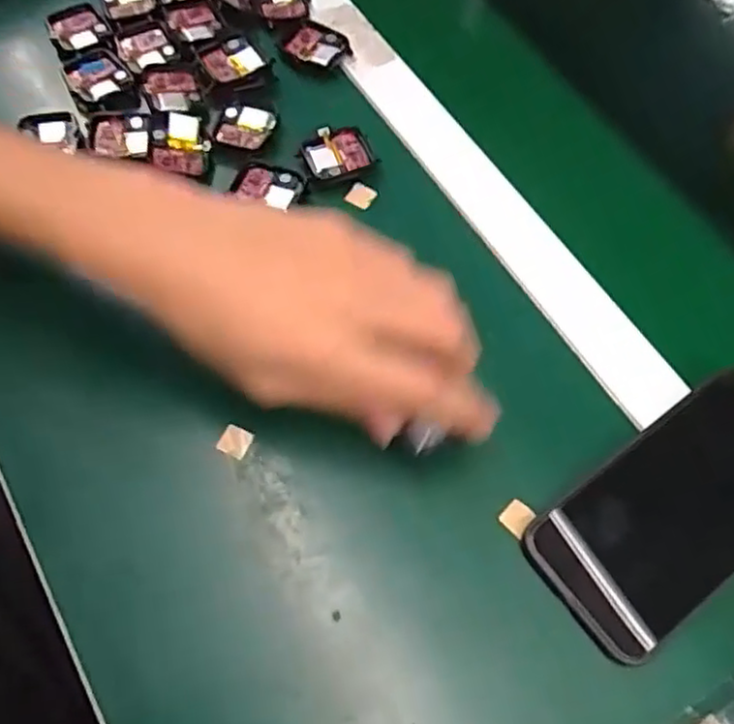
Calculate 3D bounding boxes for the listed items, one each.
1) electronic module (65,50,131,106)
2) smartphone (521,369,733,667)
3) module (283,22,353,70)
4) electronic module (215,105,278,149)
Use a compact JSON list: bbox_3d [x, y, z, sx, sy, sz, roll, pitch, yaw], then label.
[{"bbox_3d":[-0.183,-0.193,0.476,0.037,0.007,0.041,-22,67,-14],"label":"electronic module"},{"bbox_3d":[0.161,0.071,0.351,0.159,0.015,0.077,-35,76,-12],"label":"smartphone"},{"bbox_3d":[-0.033,-0.221,0.491,0.043,0.006,0.035,21,64,7],"label":"module"},{"bbox_3d":[-0.078,-0.153,0.453,0.036,0.008,0.031,15,63,4],"label":"electronic module"}]

